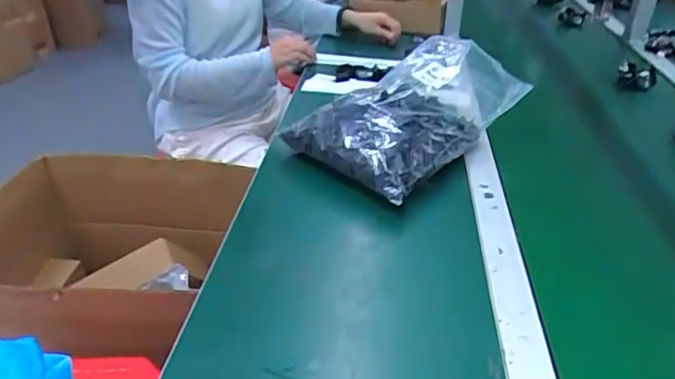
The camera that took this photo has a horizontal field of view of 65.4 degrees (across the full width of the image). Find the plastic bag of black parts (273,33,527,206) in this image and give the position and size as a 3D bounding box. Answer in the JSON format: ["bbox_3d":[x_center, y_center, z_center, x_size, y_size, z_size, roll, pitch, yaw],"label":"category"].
[{"bbox_3d":[0.120,-0.117,0.773,0.342,0.113,0.214,-27,42,-35],"label":"plastic bag of black parts"}]

